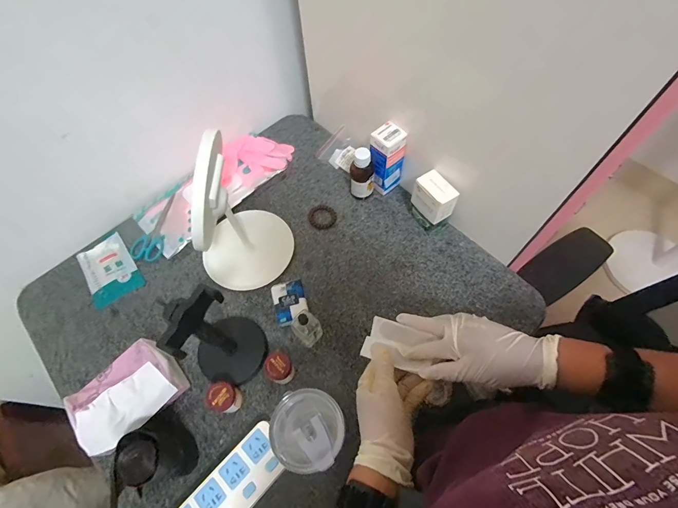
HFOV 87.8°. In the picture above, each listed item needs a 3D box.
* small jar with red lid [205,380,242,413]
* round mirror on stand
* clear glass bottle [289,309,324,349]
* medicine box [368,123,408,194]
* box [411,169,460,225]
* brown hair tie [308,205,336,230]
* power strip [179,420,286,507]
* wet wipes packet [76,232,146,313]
[{"bbox_3d":[-0.172,0.217,0.532,0.037,0.059,0.041,2,63,4],"label":"small jar with red lid"},{"bbox_3d":[-0.177,-0.059,0.578,0.160,0.238,0.148,-1,63,2],"label":"round mirror on stand"},{"bbox_3d":[-0.047,0.117,0.556,0.045,0.103,0.028,-36,67,-15],"label":"clear glass bottle"},{"bbox_3d":[0.090,-0.173,0.671,0.051,0.150,0.050,-36,66,-15],"label":"medicine box"},{"bbox_3d":[0.170,-0.100,0.628,0.041,0.071,0.072,-37,66,-16],"label":"box"},{"bbox_3d":[-0.034,-0.075,0.711,0.055,0.004,0.059,-1,63,2],"label":"brown hair tie"},{"bbox_3d":[-0.162,0.339,0.478,0.071,0.041,0.207,39,71,20],"label":"power strip"},{"bbox_3d":[-0.438,0.030,0.671,0.091,0.015,0.132,-33,66,-14],"label":"wet wipes packet"}]

